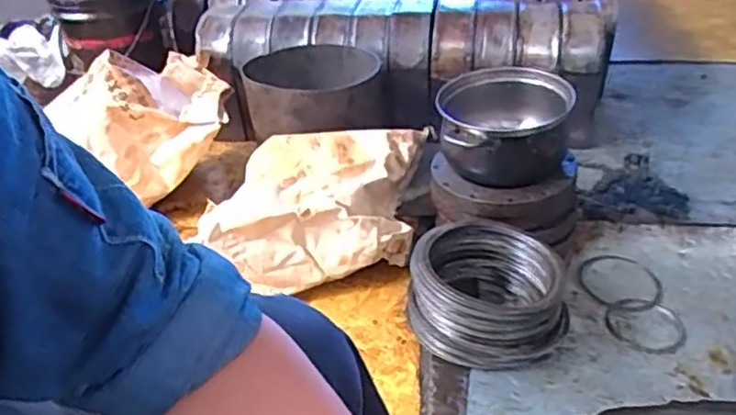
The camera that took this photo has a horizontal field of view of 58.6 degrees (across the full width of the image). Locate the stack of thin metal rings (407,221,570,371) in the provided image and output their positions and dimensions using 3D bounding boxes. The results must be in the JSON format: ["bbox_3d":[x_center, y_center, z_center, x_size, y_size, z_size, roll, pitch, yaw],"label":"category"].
[{"bbox_3d":[0.188,0.136,1.017,0.232,0.149,0.228,16,39,25],"label":"stack of thin metal rings"}]

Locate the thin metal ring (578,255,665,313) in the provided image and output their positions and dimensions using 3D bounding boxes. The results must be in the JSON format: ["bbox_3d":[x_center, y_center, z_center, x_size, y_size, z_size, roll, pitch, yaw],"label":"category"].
[{"bbox_3d":[0.422,0.127,1.094,0.136,0.010,0.135,9,37,17],"label":"thin metal ring"}]

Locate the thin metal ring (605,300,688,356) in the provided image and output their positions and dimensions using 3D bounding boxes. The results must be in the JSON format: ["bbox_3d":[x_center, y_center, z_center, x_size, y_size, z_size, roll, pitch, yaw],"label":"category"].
[{"bbox_3d":[0.431,0.179,1.016,0.119,0.012,0.114,-2,35,1],"label":"thin metal ring"}]

